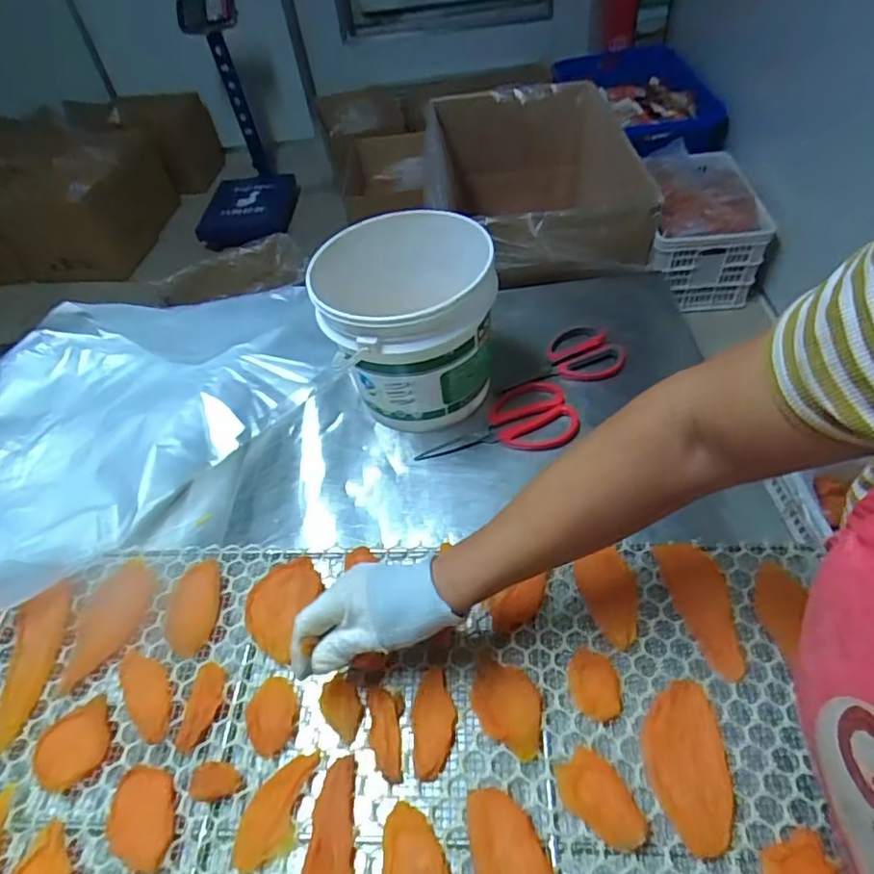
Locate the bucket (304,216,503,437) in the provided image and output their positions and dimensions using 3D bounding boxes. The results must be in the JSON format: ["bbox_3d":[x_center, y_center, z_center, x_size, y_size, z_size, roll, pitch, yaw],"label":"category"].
[{"bbox_3d":[-0.029,-0.123,0.651,0.176,0.179,0.170,-5,48,6],"label":"bucket"}]

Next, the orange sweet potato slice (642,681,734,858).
[{"bbox_3d":[0.189,0.245,0.433,0.059,0.004,0.112,0,50,6],"label":"orange sweet potato slice"}]

